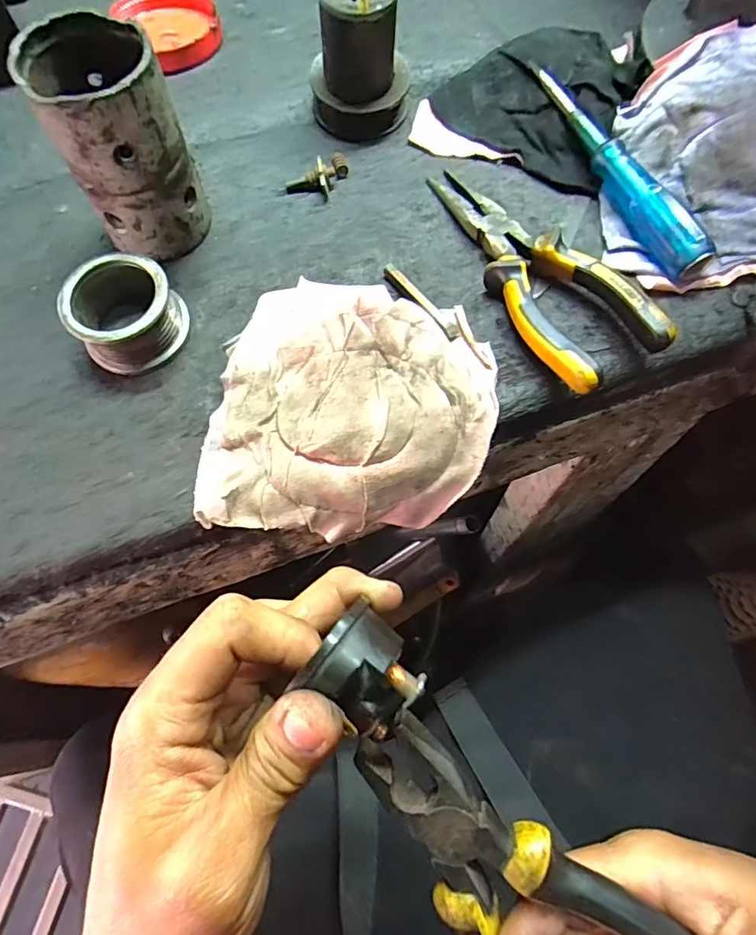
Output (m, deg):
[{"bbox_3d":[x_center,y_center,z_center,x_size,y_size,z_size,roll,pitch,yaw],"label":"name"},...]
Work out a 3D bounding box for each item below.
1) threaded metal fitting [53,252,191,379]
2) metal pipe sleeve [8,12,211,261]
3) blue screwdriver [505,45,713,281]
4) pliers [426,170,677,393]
[{"bbox_3d":[-0.151,-0.093,0.305,0.061,0.039,0.063,0,67,0],"label":"threaded metal fitting"},{"bbox_3d":[-0.144,-0.180,0.299,0.064,0.114,0.063,-30,70,-12],"label":"metal pipe sleeve"},{"bbox_3d":[0.148,-0.204,0.341,0.024,0.029,0.206,-22,69,-9],"label":"blue screwdriver"},{"bbox_3d":[0.088,-0.125,0.312,0.063,0.024,0.185,-28,70,-11],"label":"pliers"}]

